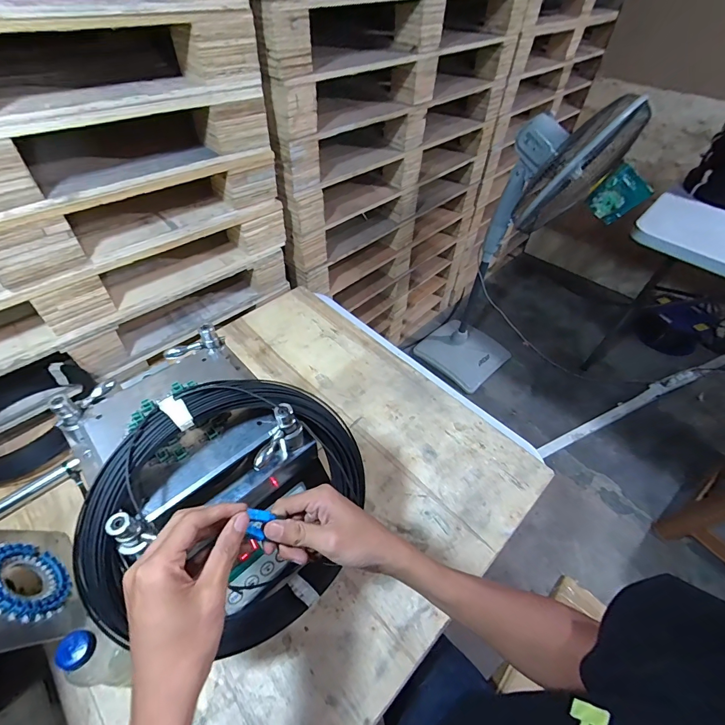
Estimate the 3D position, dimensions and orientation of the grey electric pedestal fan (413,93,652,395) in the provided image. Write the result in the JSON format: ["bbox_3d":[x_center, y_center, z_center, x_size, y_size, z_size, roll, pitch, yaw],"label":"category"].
[{"bbox_3d":[0.559,-0.367,1.464,0.330,1.175,0.406,-28,57,-24],"label":"grey electric pedestal fan"}]

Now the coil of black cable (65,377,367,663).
[{"bbox_3d":[-0.134,0.158,0.405,0.282,0.043,0.277,-2,93,-33],"label":"coil of black cable"}]

